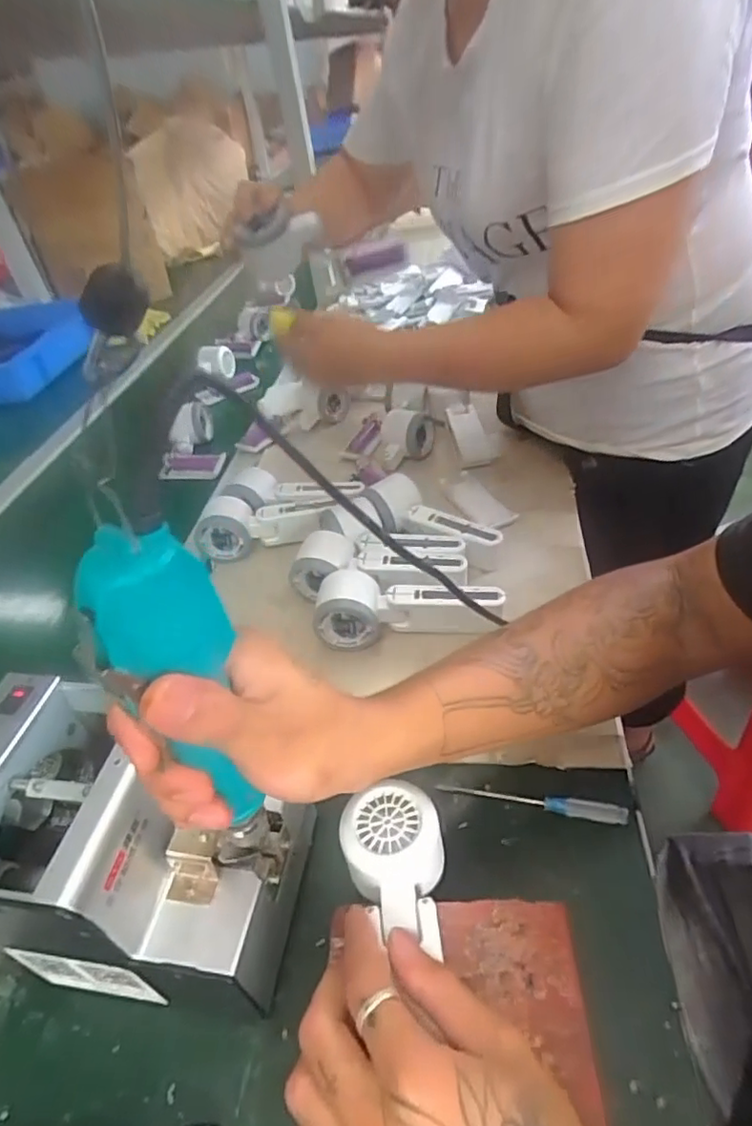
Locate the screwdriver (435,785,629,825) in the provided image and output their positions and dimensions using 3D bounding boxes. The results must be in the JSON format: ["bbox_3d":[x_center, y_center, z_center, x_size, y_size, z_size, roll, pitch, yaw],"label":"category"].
[{"bbox_3d":[0.105,0.164,0.410,0.125,0.012,0.011,5,43,14],"label":"screwdriver"}]

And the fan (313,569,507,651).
[{"bbox_3d":[0.025,0.040,0.534,0.162,0.045,0.056,-1,42,7],"label":"fan"}]

